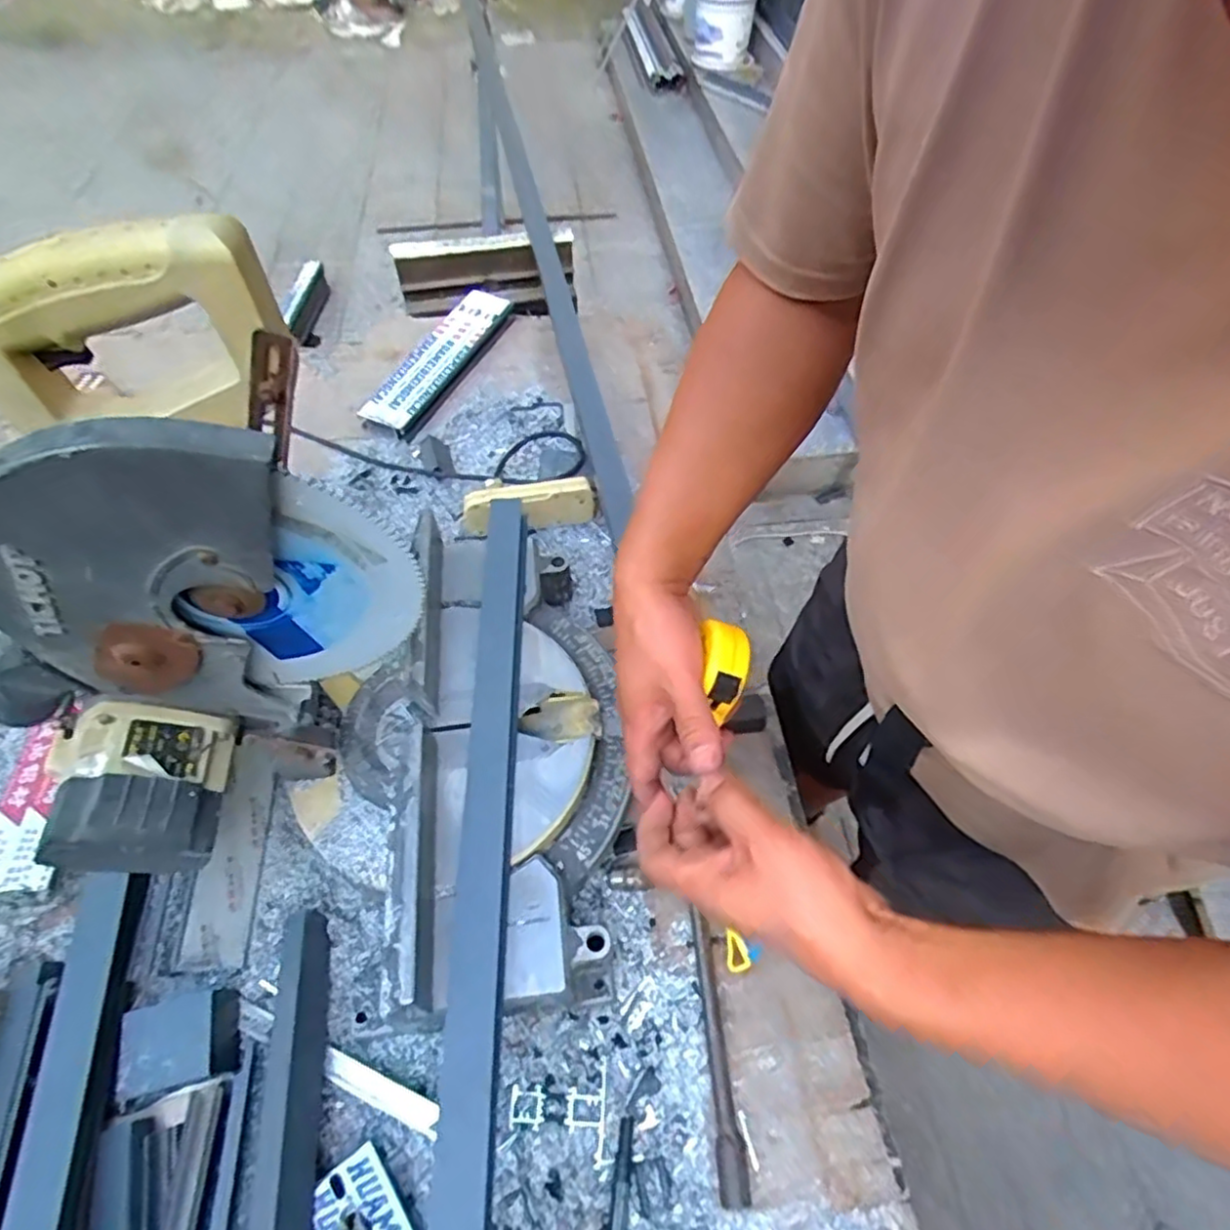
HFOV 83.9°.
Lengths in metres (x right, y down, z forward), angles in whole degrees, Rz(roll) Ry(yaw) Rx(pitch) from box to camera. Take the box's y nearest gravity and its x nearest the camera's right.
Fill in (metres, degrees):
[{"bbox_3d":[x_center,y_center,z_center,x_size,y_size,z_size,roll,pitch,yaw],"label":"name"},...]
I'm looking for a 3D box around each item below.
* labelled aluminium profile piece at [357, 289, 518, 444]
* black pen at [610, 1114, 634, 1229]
[{"bbox_3d":[-0.263,-0.406,1.070,0.091,0.038,0.361,18,57,11],"label":"labelled aluminium profile piece"},{"bbox_3d":[0.002,0.455,0.507,0.013,0.008,0.133,7,56,4],"label":"black pen"}]

